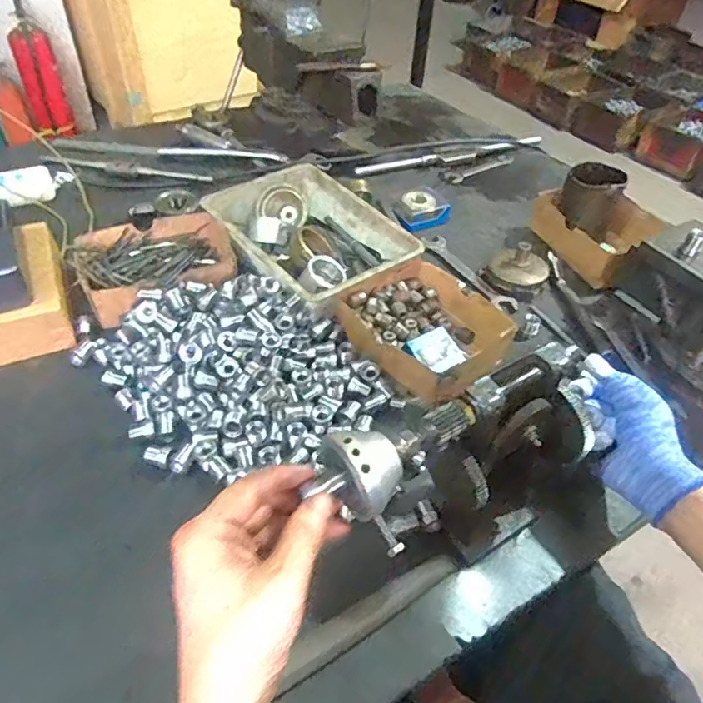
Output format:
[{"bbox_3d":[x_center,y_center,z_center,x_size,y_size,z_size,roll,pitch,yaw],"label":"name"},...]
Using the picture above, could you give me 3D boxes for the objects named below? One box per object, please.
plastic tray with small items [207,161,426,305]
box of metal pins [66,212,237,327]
[{"bbox_3d":[-0.050,-0.143,0.688,0.170,0.056,0.242,-29,53,-28],"label":"plastic tray with small items"},{"bbox_3d":[-0.230,-0.104,0.668,0.188,0.050,0.147,-28,53,-28],"label":"box of metal pins"}]

